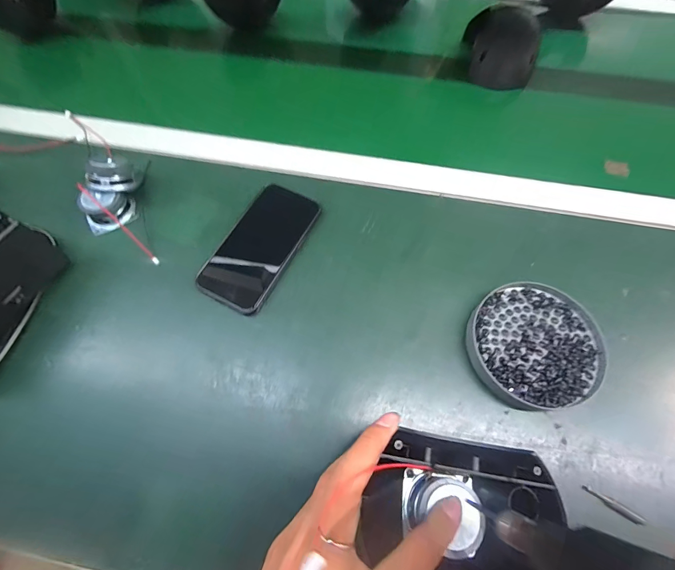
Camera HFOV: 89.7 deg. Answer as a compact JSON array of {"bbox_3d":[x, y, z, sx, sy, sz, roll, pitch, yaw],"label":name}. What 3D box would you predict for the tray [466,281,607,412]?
[{"bbox_3d":[0.179,0.052,0.310,0.113,0.015,0.114,2,67,2],"label":"tray"}]

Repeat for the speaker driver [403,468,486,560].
[{"bbox_3d":[0.071,0.154,0.231,0.049,0.022,0.044,5,67,3],"label":"speaker driver"}]

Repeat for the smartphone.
[{"bbox_3d":[-0.080,-0.043,0.356,0.074,0.009,0.143,26,70,11],"label":"smartphone"}]

